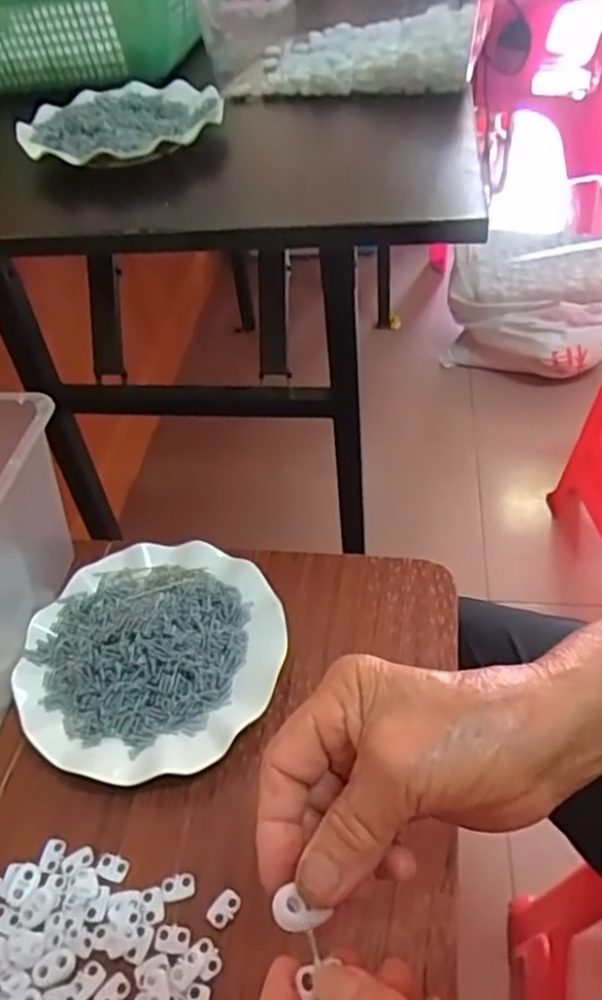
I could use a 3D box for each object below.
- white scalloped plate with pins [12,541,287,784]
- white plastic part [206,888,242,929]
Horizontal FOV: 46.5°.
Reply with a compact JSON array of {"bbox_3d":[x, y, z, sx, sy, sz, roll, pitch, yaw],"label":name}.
[{"bbox_3d":[-0.105,0.102,0.489,0.180,0.047,0.177,-3,45,3],"label":"white scalloped plate with pins"},{"bbox_3d":[-0.043,0.226,0.388,0.014,0.004,0.019,28,55,30],"label":"white plastic part"}]

